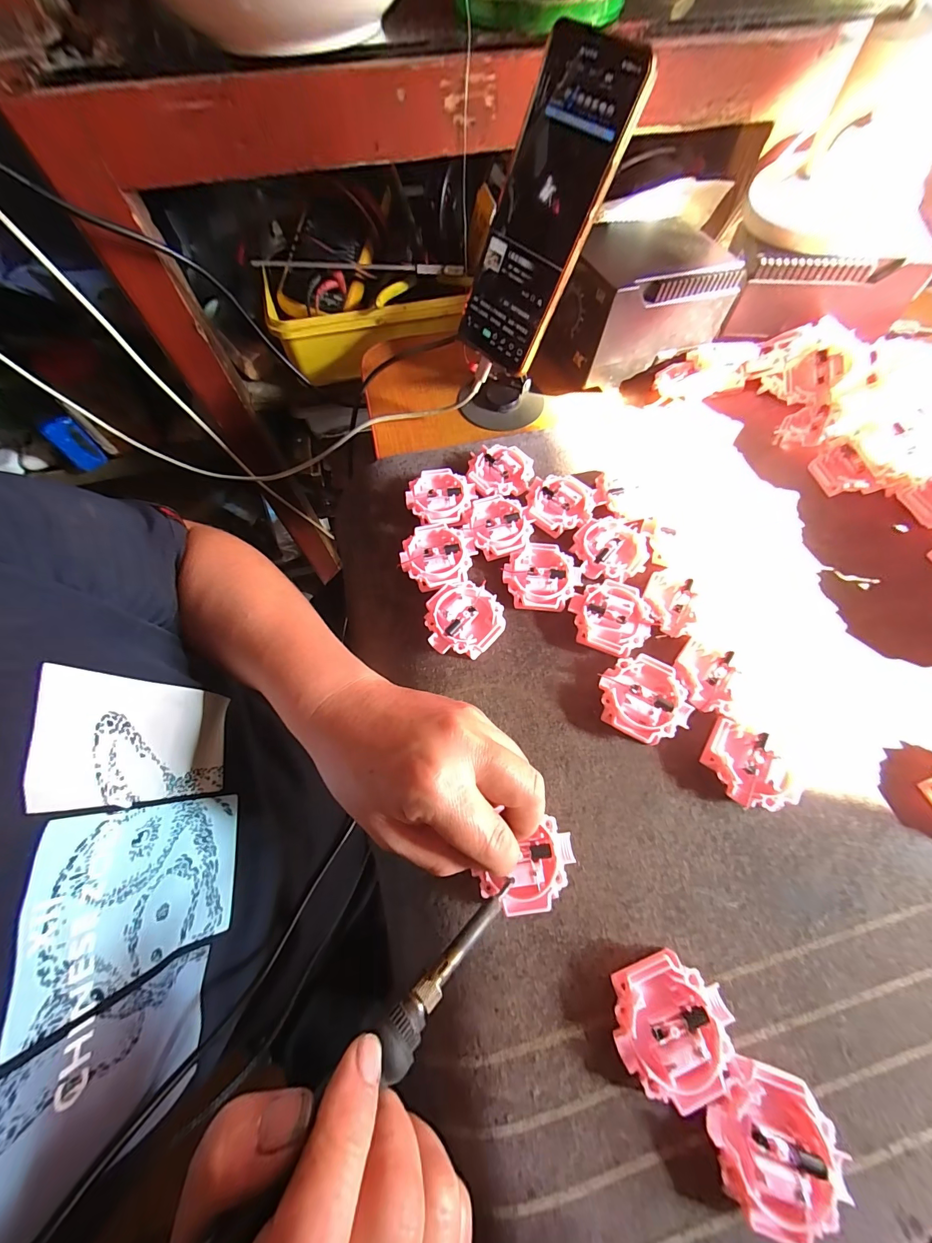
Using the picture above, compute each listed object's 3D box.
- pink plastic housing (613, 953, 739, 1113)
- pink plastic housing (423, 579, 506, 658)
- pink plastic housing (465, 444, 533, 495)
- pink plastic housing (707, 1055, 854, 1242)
[{"bbox_3d":[0.099,0.195,0.192,0.054,0.015,0.052,0,65,1],"label":"pink plastic housing"},{"bbox_3d":[-0.001,-0.001,0.278,0.052,0.017,0.050,0,65,1],"label":"pink plastic housing"},{"bbox_3d":[0.029,-0.123,0.335,0.053,0.018,0.049,-4,65,-1],"label":"pink plastic housing"},{"bbox_3d":[0.136,0.232,0.176,0.051,0.015,0.051,0,65,1],"label":"pink plastic housing"}]

